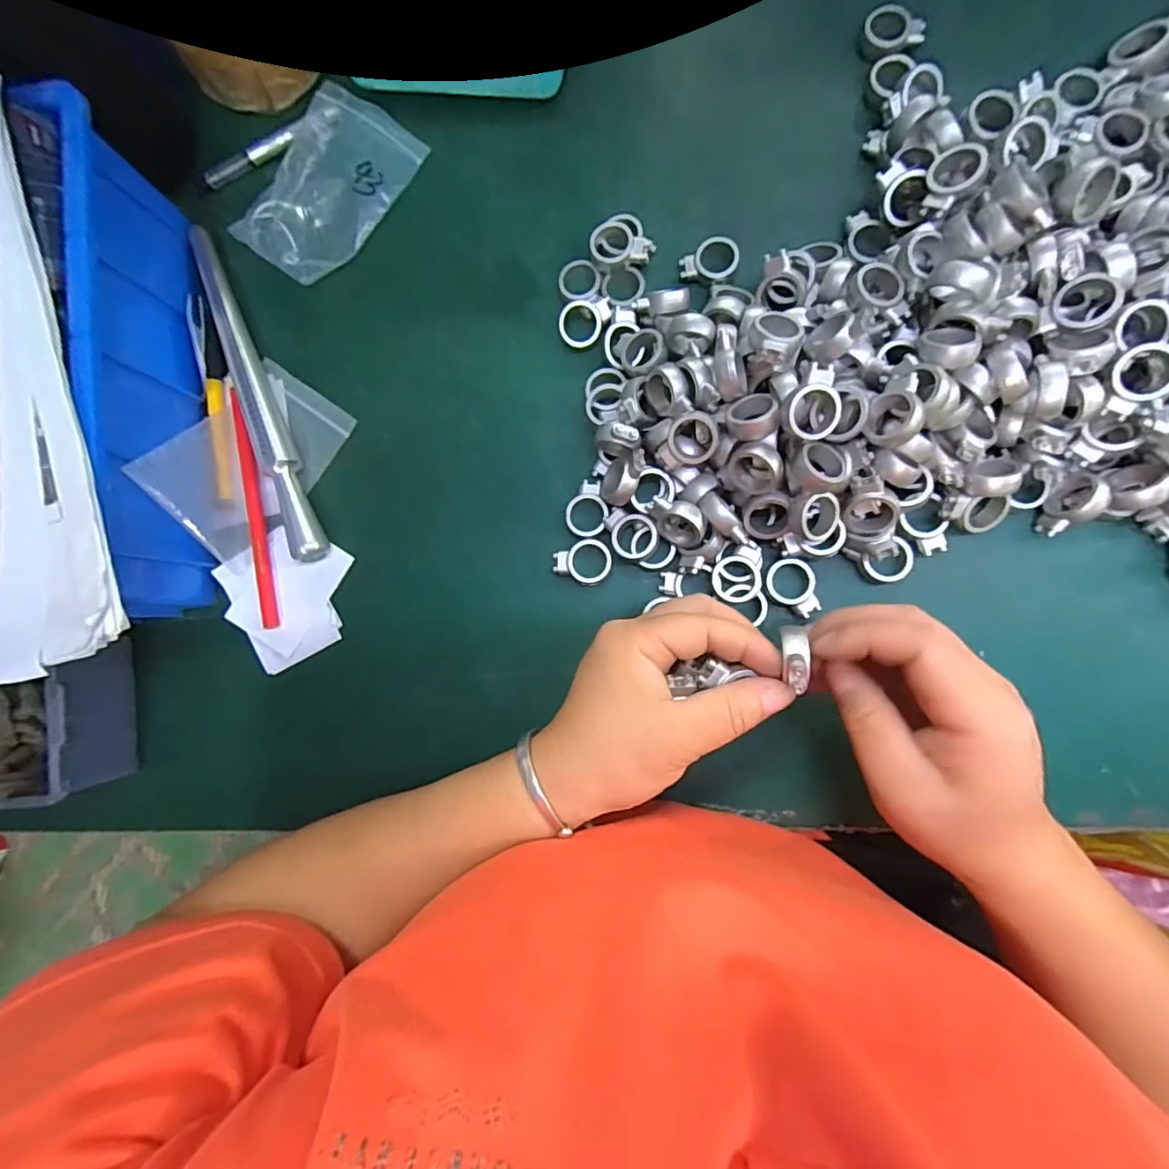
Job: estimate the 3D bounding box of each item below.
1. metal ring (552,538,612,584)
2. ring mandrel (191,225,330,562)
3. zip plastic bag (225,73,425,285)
[{"bbox_3d":[-0.001,-0.012,0.311,0.034,0.006,0.026,-8,85,7],"label":"metal ring"},{"bbox_3d":[-0.210,-0.125,0.341,0.017,0.022,0.236,-23,83,5],"label":"ring mandrel"},{"bbox_3d":[-0.167,-0.259,0.350,0.082,0.014,0.121,32,90,9],"label":"zip plastic bag"}]

